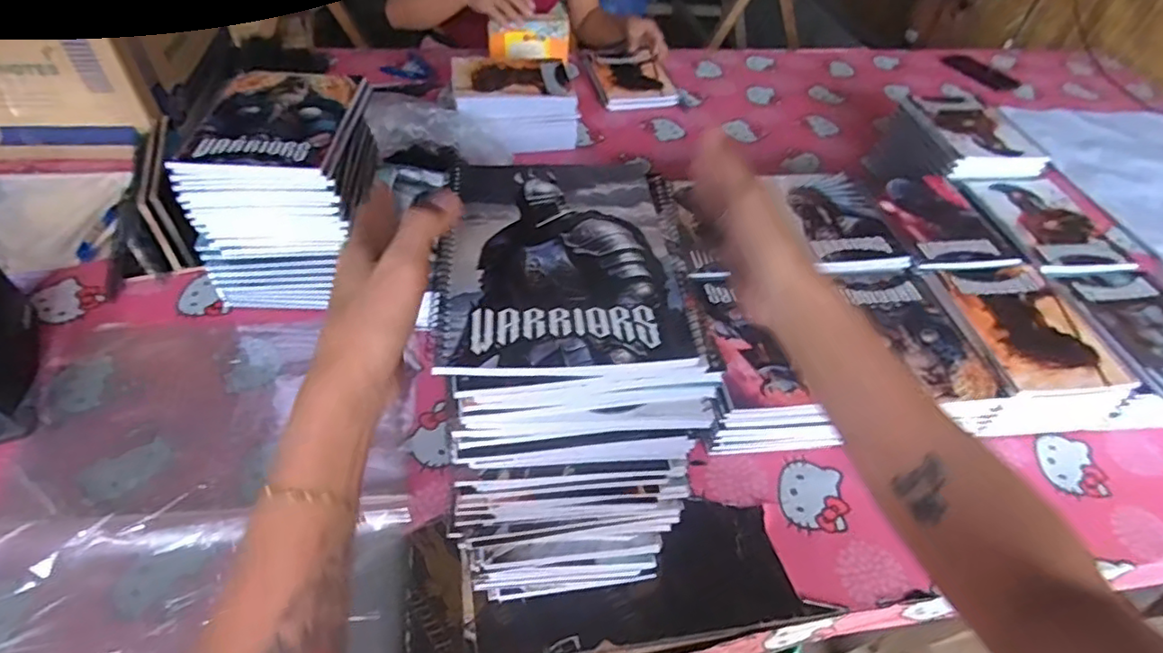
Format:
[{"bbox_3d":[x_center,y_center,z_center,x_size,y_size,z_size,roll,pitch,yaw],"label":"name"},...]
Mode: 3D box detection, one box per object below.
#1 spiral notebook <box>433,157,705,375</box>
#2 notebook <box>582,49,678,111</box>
[{"bbox_3d":[-0.012,-0.052,0.400,0.151,0.007,0.204,0,47,-5],"label":"spiral notebook"},{"bbox_3d":[0.104,-0.503,1.245,0.158,0.027,0.196,-9,49,-14],"label":"notebook"}]

